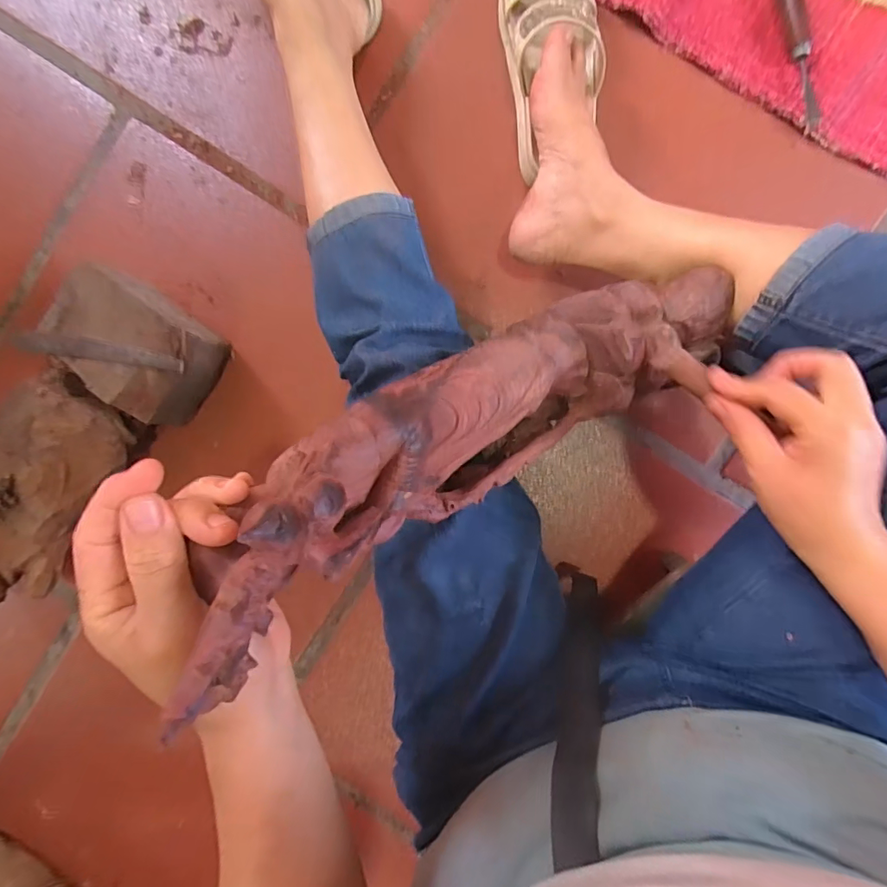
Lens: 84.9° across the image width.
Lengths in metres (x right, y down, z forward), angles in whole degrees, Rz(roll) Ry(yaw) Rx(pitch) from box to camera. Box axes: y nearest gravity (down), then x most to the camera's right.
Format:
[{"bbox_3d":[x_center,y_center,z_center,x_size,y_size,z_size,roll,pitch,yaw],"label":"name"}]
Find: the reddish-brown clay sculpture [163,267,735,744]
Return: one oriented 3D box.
[{"bbox_3d":[0.026,-0.017,0.315,0.421,0.135,0.089,-31,89,-35],"label":"reddish-brown clay sculpture"}]

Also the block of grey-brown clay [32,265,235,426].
[{"bbox_3d":[-0.304,-0.097,0.494,0.137,0.095,0.107,42,96,3],"label":"block of grey-brown clay"}]

